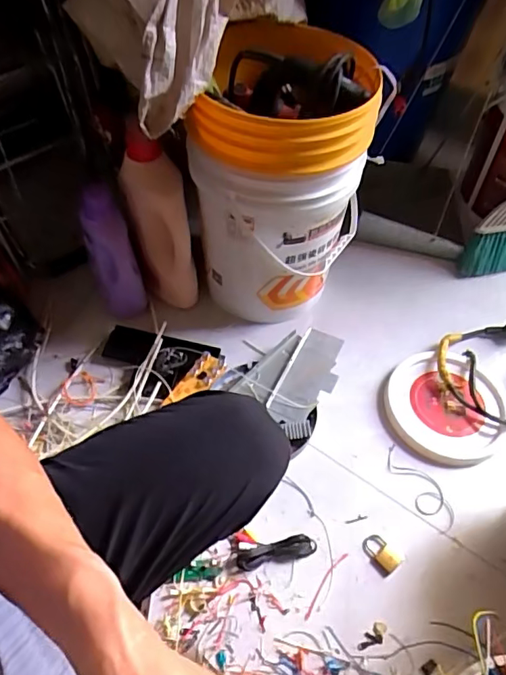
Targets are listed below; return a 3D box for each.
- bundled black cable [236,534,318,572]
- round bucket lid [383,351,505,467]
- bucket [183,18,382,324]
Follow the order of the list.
[{"bbox_3d":[0.036,0.329,0.796,0.121,0.016,0.039,-5,54,-8],"label":"bundled black cable"},{"bbox_3d":[0.356,0.125,0.957,0.211,0.028,0.223,2,54,-3],"label":"round bucket lid"},{"bbox_3d":[0.051,-0.269,0.945,0.277,0.464,0.285,1,53,-1],"label":"bucket"}]

